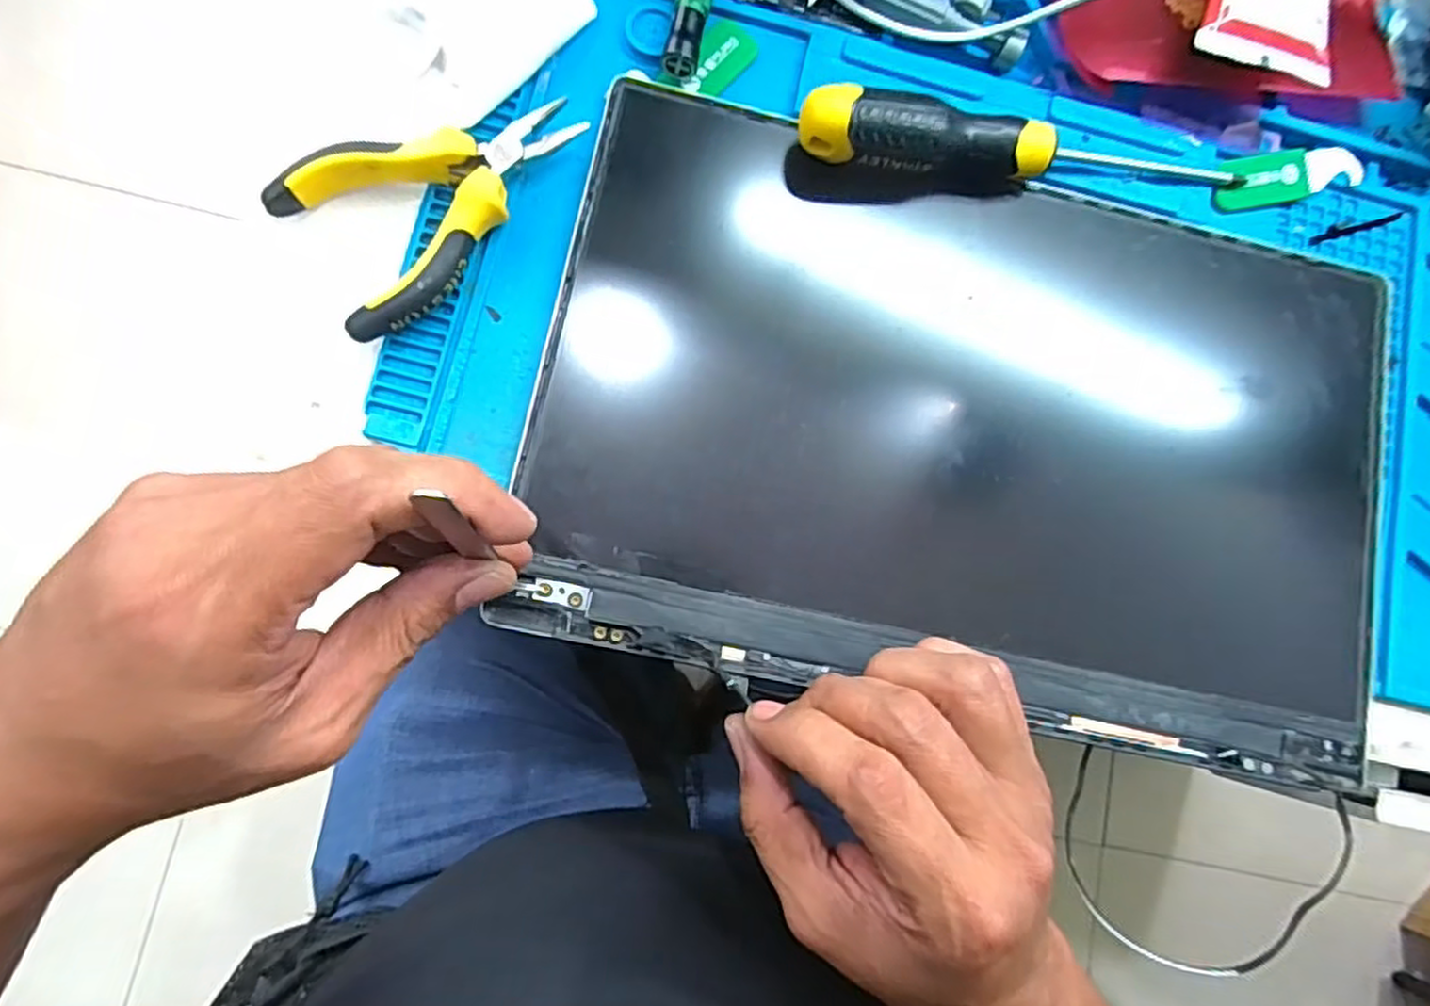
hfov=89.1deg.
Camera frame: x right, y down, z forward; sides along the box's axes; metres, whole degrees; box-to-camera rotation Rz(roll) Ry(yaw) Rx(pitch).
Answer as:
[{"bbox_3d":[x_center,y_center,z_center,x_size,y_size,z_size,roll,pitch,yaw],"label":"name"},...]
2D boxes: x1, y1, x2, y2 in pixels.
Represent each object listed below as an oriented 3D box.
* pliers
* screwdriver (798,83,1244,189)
[{"bbox_3d":[-0.104,-0.120,0.282,0.115,0.017,0.069,-33,87,-9],"label":"pliers"},{"bbox_3d":[0.131,-0.147,0.302,0.193,0.033,0.023,1,82,-6],"label":"screwdriver"}]

